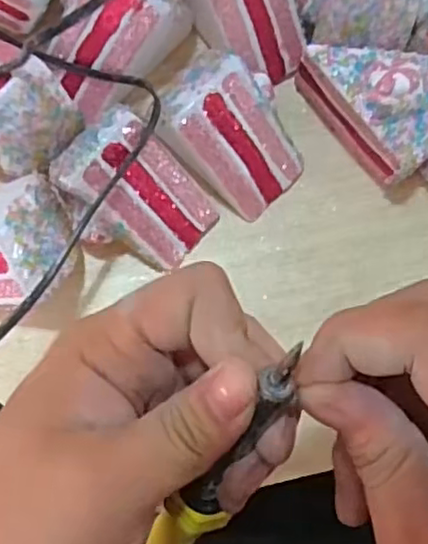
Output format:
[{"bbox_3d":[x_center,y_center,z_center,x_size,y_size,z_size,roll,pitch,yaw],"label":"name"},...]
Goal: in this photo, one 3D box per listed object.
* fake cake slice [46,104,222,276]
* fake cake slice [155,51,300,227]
[{"bbox_3d":[-0.044,-0.041,0.374,0.081,0.059,0.065,44,82,3],"label":"fake cake slice"},{"bbox_3d":[0.010,-0.078,0.381,0.077,0.057,0.068,39,81,2],"label":"fake cake slice"}]

